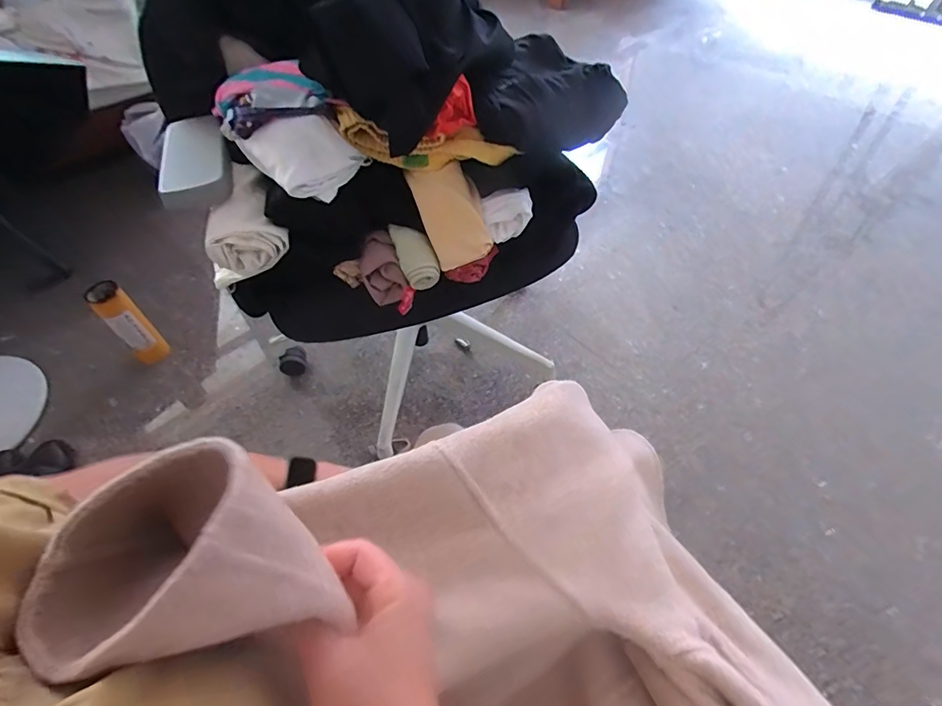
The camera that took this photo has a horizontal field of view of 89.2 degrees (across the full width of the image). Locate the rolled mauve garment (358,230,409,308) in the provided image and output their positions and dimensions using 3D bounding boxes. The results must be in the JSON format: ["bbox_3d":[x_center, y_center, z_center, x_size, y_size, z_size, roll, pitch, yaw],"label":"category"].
[{"bbox_3d":[-0.128,-0.126,0.702,0.069,0.052,0.101,-24,78,-4],"label":"rolled mauve garment"}]

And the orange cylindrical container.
[{"bbox_3d":[-0.810,-0.068,1.132,0.073,0.068,0.214,-42,100,-30],"label":"orange cylindrical container"}]

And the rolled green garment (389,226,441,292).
[{"bbox_3d":[-0.079,-0.139,0.696,0.050,0.043,0.091,-20,82,-2],"label":"rolled green garment"}]

